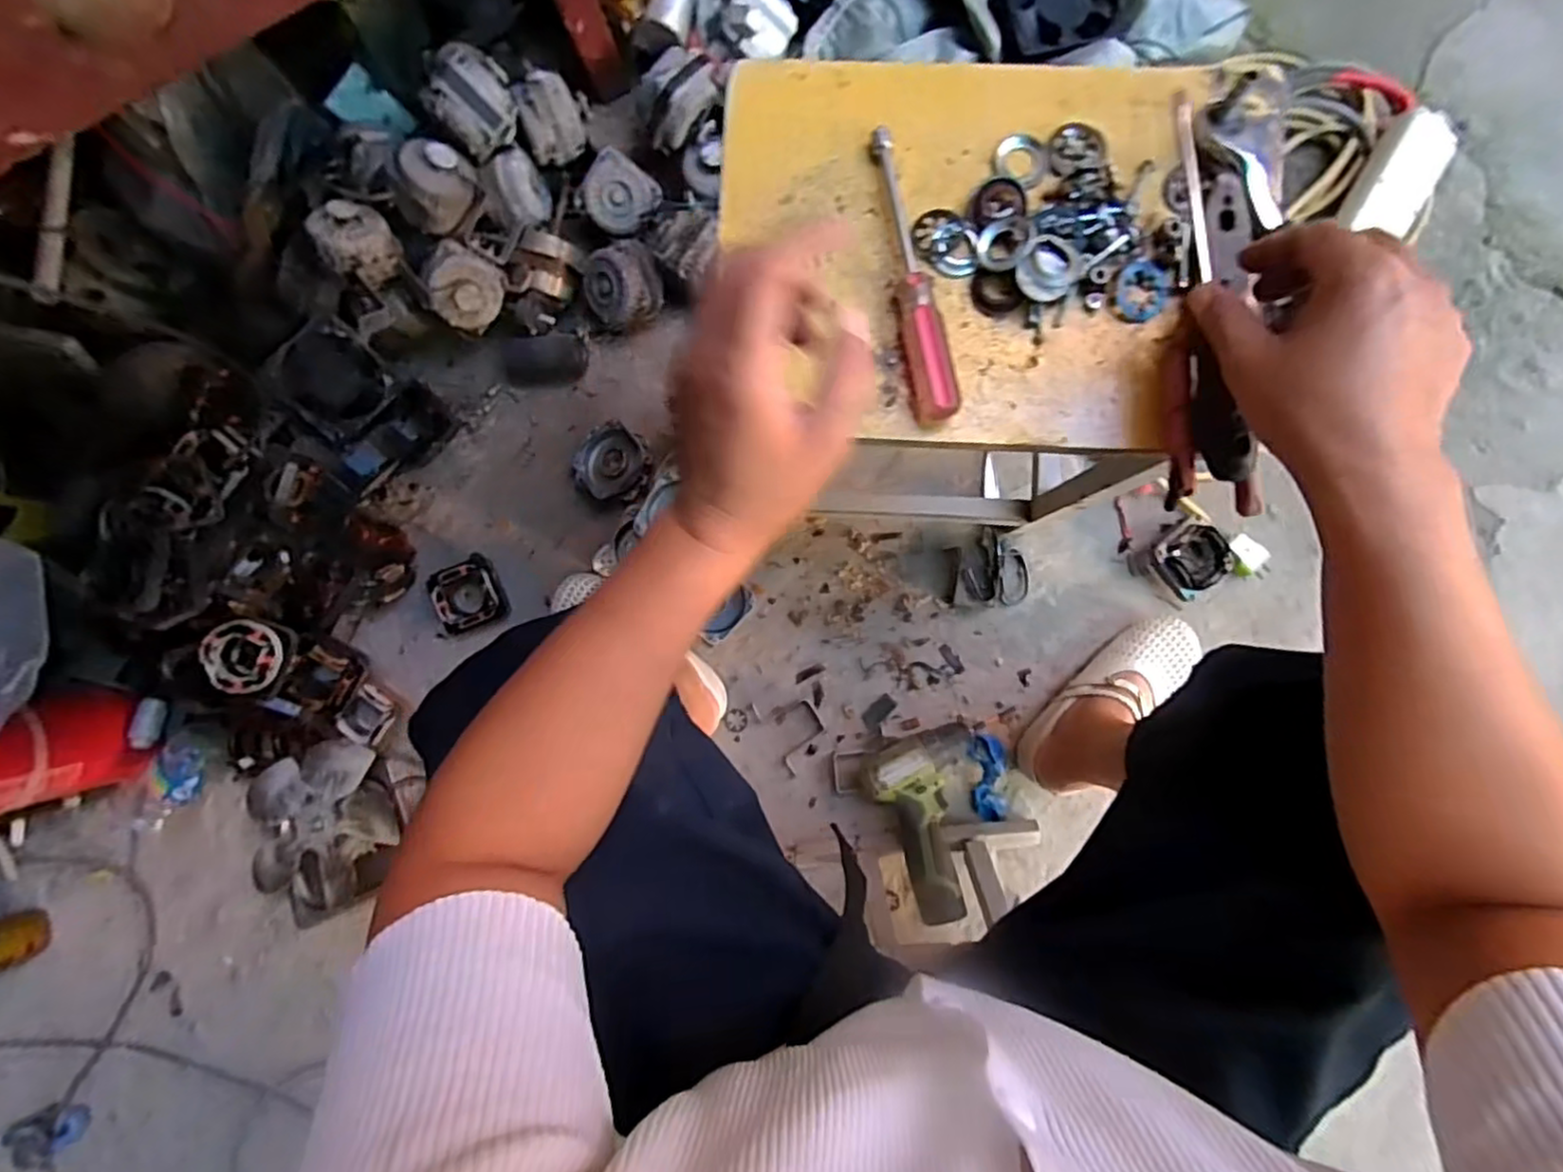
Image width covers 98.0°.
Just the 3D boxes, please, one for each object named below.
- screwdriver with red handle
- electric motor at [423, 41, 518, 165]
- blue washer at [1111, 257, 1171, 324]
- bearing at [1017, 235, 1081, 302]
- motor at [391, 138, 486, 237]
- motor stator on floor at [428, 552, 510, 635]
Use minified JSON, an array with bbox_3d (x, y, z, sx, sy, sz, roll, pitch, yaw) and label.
[{"bbox_3d":[0.075,-0.184,0.401,0.023,0.022,0.175,-13,88,3],"label":"screwdriver with red handle"},{"bbox_3d":[-0.330,-0.522,0.731,0.092,0.075,0.075,-41,85,1],"label":"electric motor"},{"bbox_3d":[0.215,-0.175,0.407,0.036,0.009,0.033,0,88,3],"label":"blue washer"},{"bbox_3d":[0.155,-0.184,0.394,0.031,0.008,0.037,38,91,3],"label":"bearing"},{"bbox_3d":[-0.383,-0.441,0.752,0.092,0.057,0.075,-42,85,1],"label":"motor"},{"bbox_3d":[-0.397,0.011,0.862,0.083,0.035,0.085,-23,87,2],"label":"motor stator on floor"}]

